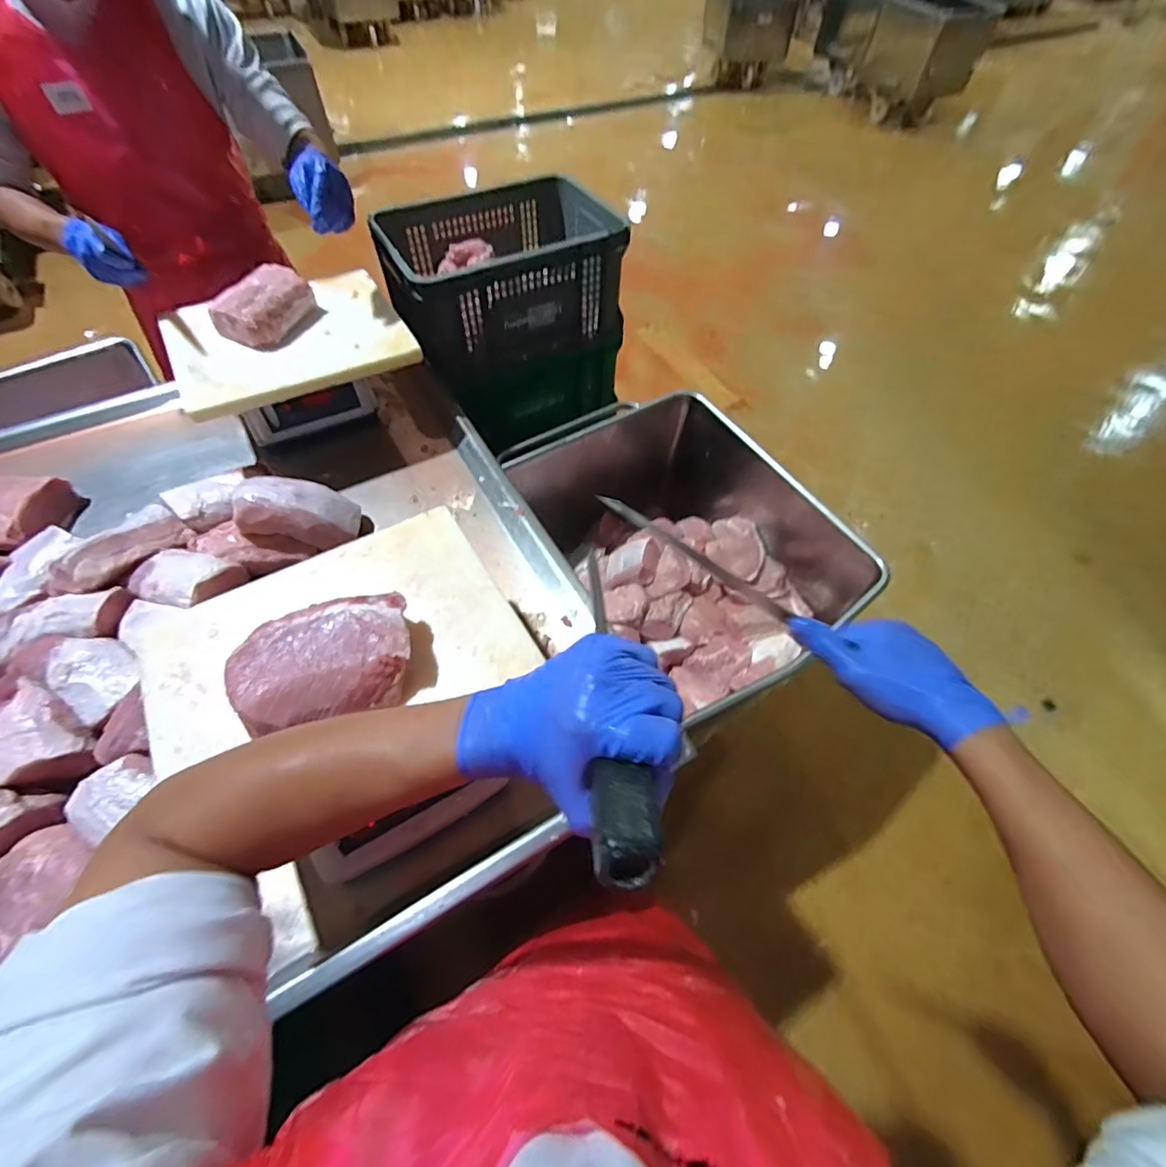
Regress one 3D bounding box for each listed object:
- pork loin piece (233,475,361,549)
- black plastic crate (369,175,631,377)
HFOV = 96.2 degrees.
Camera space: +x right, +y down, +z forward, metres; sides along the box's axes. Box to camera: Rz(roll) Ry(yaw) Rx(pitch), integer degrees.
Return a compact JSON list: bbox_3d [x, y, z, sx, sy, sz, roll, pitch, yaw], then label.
[{"bbox_3d":[-0.451,-0.111,0.829,0.180,0.075,0.099,13,67,-24],"label":"pork loin piece"},{"bbox_3d":[-0.195,-0.739,1.249,0.518,0.221,0.370,-23,60,-15],"label":"black plastic crate"}]

